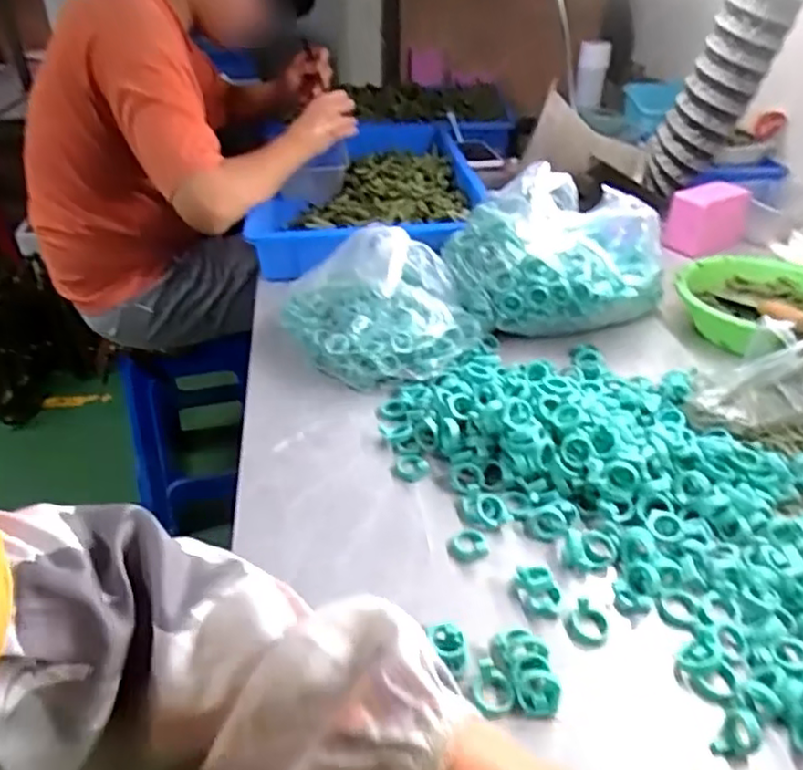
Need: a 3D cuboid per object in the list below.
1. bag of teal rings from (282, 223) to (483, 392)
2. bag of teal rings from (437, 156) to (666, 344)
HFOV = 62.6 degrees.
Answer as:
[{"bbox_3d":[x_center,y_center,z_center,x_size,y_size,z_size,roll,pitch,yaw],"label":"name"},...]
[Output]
[{"bbox_3d":[-0.027,-0.092,0.758,0.233,0.121,0.148,1,37,1],"label":"bag of teal rings"},{"bbox_3d":[0.184,-0.155,0.799,0.257,0.173,0.159,12,39,15],"label":"bag of teal rings"}]

